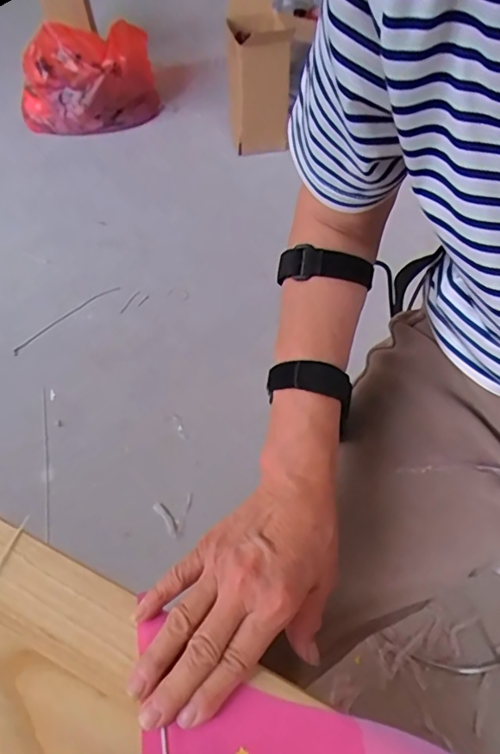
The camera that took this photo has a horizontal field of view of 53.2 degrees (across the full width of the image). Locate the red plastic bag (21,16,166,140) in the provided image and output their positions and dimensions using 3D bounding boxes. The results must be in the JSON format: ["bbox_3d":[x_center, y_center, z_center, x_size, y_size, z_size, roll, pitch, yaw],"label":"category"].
[{"bbox_3d":[-0.442,-0.826,1.384,0.379,0.247,0.175,-23,58,-16],"label":"red plastic bag"}]

